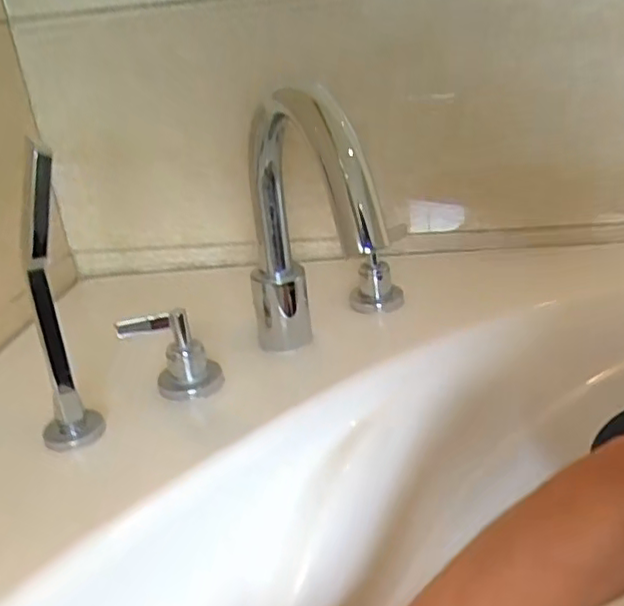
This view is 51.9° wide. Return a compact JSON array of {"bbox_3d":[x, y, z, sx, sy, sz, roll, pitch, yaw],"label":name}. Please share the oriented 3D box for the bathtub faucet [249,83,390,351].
[{"bbox_3d":[-0.007,-0.041,0.522,0.060,0.249,0.223,-12,26,-13],"label":"bathtub faucet"}]

